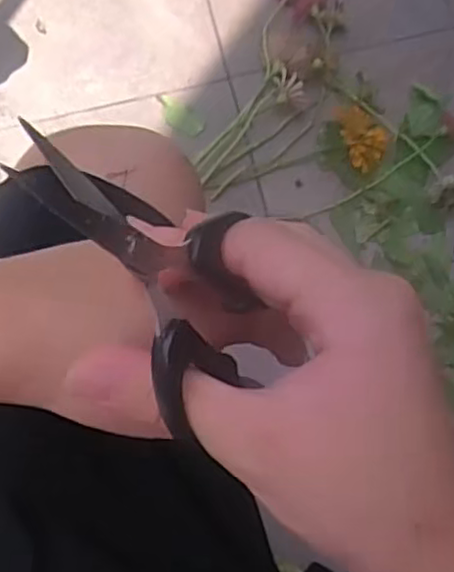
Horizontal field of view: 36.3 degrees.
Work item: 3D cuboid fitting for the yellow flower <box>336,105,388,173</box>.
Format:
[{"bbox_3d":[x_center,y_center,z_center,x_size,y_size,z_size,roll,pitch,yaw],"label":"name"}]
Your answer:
[{"bbox_3d":[0.167,-0.180,0.853,0.060,0.044,0.083,1,72,1],"label":"yellow flower"}]

